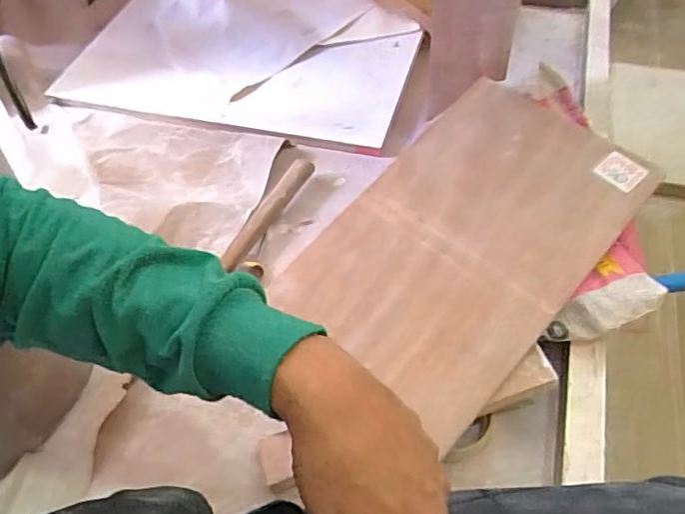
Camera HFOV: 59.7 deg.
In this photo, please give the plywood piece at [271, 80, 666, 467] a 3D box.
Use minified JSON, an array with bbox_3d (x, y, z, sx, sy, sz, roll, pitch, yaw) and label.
[{"bbox_3d":[0.143,-0.031,0.661,0.245,0.012,0.397,36,68,24],"label":"plywood piece"}]

